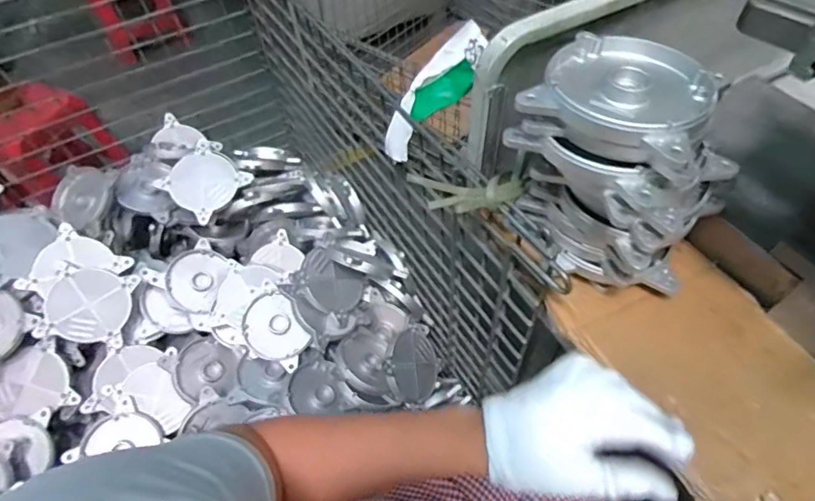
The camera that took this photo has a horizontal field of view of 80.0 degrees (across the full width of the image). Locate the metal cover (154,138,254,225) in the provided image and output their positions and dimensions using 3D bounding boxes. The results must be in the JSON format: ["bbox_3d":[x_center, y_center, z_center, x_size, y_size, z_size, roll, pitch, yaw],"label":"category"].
[{"bbox_3d":[-0.445,-0.154,1.064,0.142,0.034,0.151,38,69,3],"label":"metal cover"}]

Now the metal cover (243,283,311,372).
[{"bbox_3d":[-0.256,0.151,0.964,0.132,0.017,0.137,25,72,-1],"label":"metal cover"}]

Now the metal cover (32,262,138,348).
[{"bbox_3d":[-0.613,0.107,0.935,0.136,0.029,0.139,17,94,-25],"label":"metal cover"}]

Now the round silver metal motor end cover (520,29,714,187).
[{"bbox_3d":[0.199,-0.140,0.439,0.150,0.037,0.151,29,62,22],"label":"round silver metal motor end cover"}]

